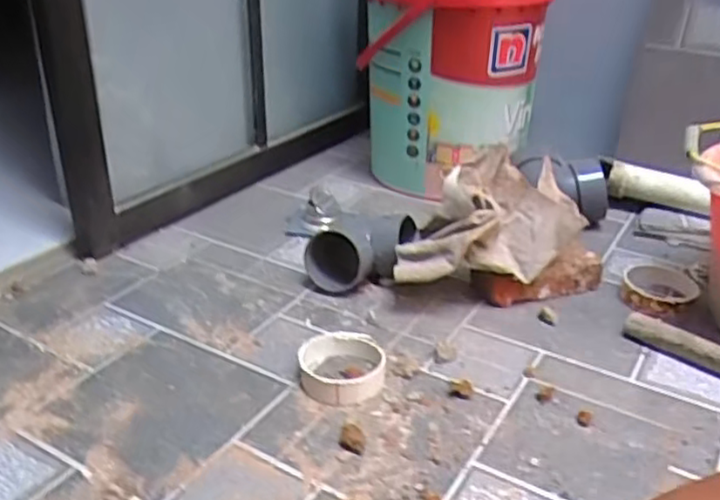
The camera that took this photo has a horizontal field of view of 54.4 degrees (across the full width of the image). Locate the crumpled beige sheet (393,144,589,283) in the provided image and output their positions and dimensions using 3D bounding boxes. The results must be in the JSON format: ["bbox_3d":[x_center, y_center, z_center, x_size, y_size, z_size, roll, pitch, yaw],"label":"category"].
[{"bbox_3d":[0.149,-0.041,0.856,0.224,0.114,0.107,-10,30,-19],"label":"crumpled beige sheet"}]

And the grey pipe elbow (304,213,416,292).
[{"bbox_3d":[-0.001,0.003,0.899,0.130,0.084,0.094,7,29,11],"label":"grey pipe elbow"}]

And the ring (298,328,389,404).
[{"bbox_3d":[-0.018,0.121,0.745,0.089,0.029,0.101,2,29,1],"label":"ring"}]

